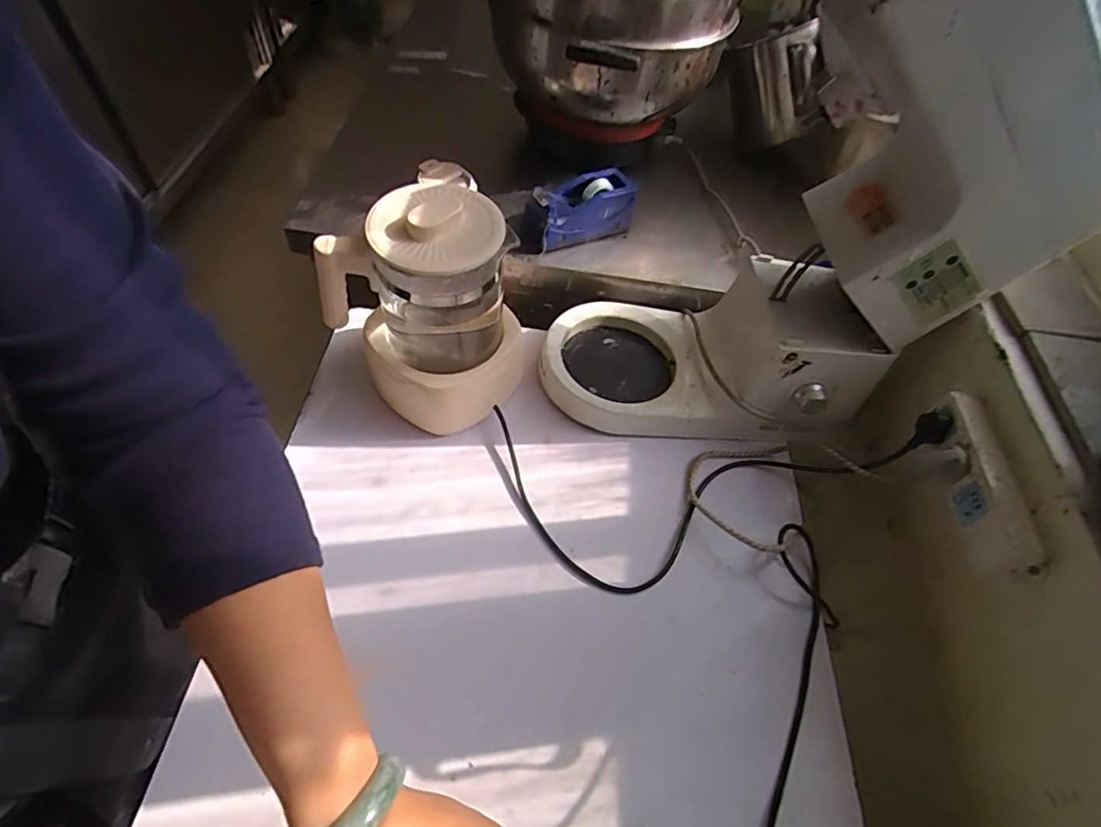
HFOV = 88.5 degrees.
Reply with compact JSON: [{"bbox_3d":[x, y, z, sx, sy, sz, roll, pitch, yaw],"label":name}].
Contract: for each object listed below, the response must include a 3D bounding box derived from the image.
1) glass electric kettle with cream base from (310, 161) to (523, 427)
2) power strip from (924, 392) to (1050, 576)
[{"bbox_3d":[-0.128,-0.107,0.618,0.170,0.248,0.144,31,57,16],"label":"glass electric kettle with cream base"},{"bbox_3d":[0.385,0.063,0.519,0.043,0.050,0.171,5,54,-2],"label":"power strip"}]

